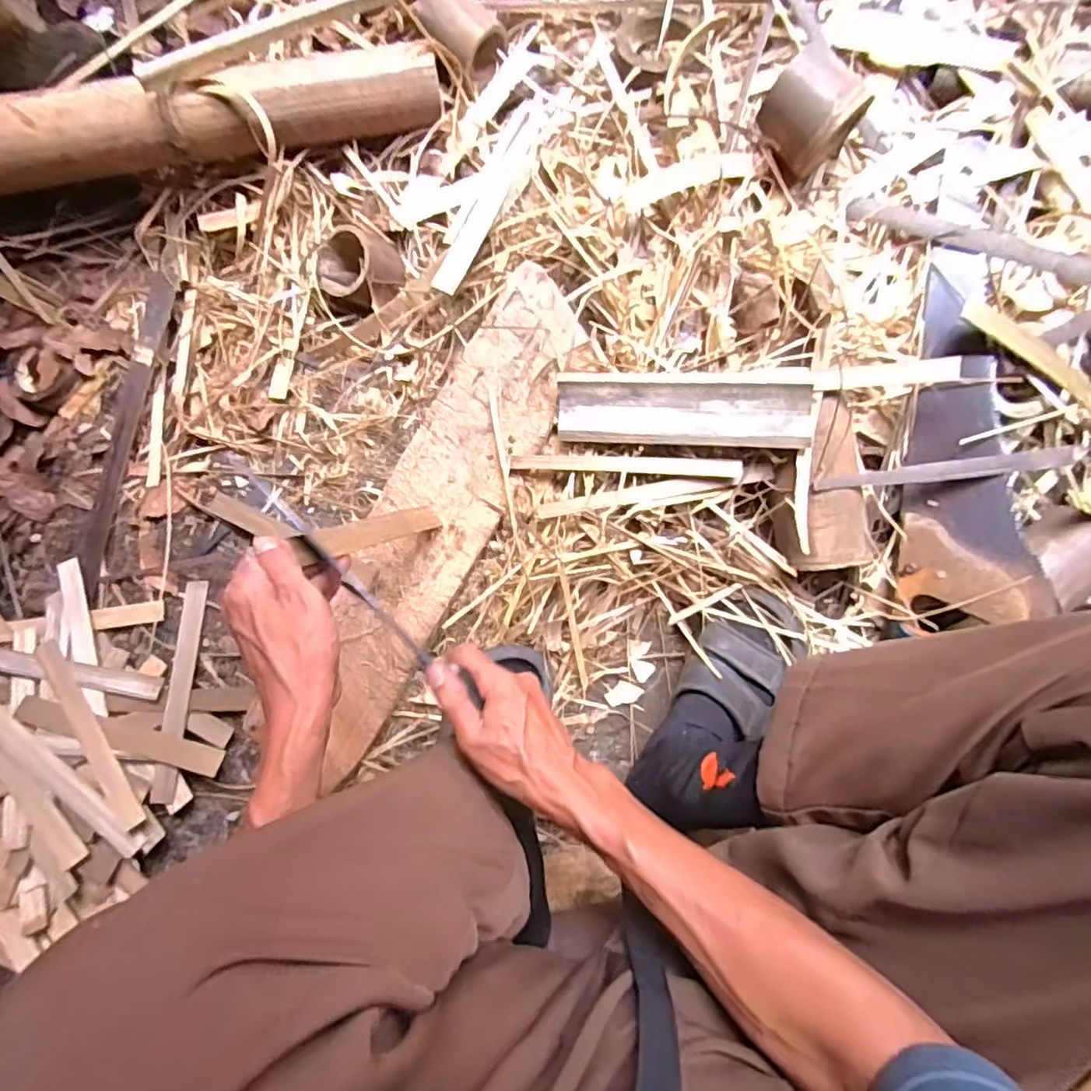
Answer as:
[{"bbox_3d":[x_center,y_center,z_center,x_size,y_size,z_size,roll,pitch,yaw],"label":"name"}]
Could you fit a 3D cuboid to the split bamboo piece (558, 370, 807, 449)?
[{"bbox_3d":[0.126,-0.126,0.574,0.229,0.034,0.068,2,86,6],"label":"split bamboo piece"}]

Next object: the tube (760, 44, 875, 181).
[{"bbox_3d":[0.255,-0.414,0.590,0.081,0.076,0.091,43,91,7],"label":"tube"}]

